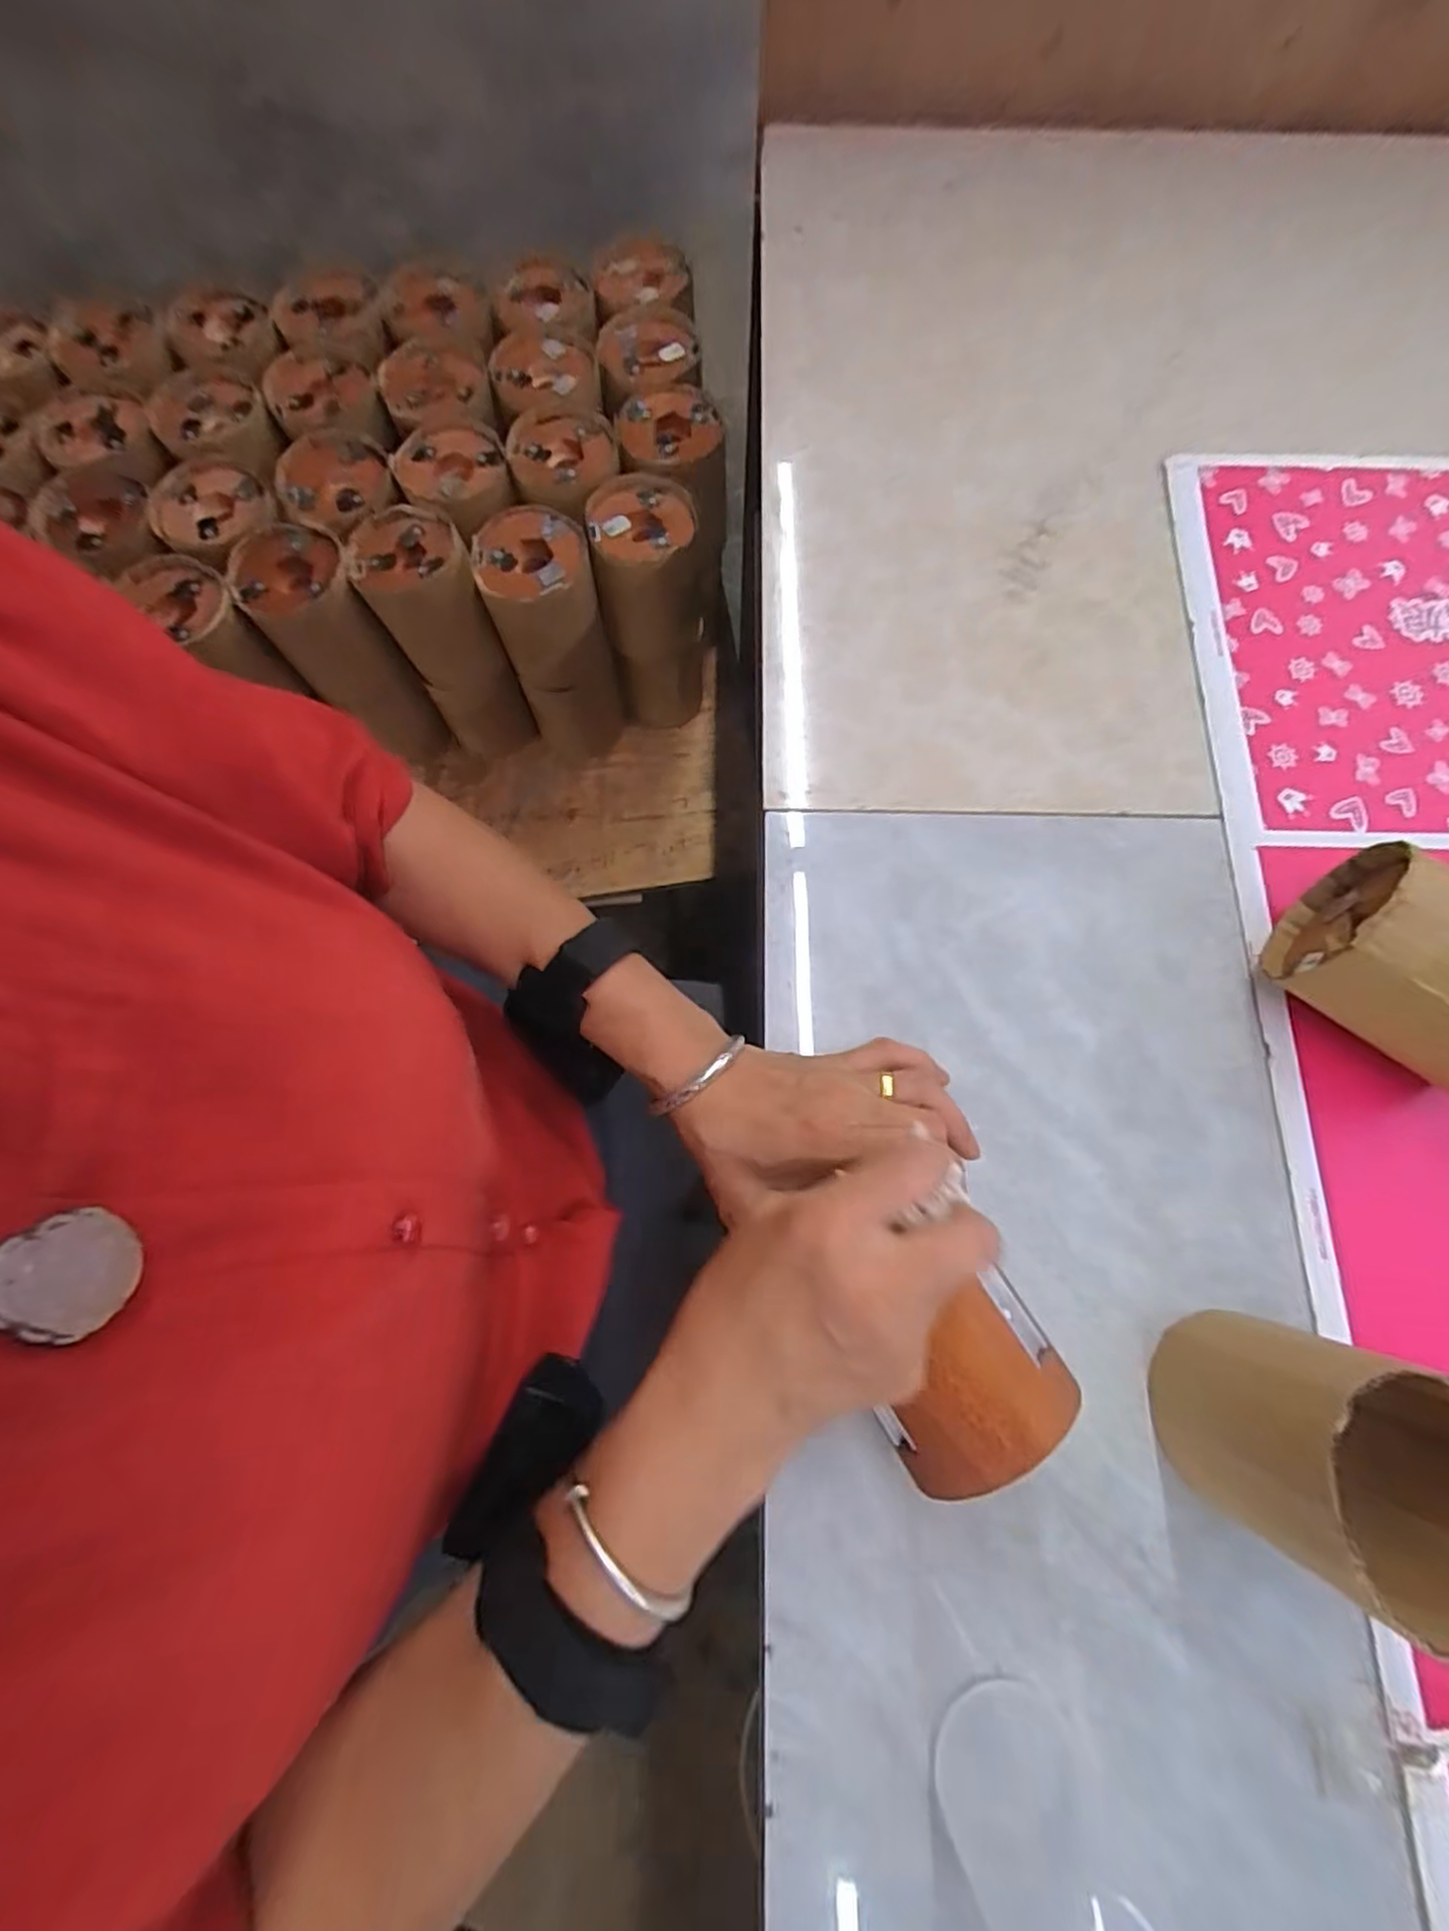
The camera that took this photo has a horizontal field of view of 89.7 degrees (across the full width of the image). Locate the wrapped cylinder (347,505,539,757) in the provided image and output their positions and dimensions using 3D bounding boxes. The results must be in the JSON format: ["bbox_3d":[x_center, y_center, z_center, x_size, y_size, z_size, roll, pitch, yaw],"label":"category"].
[{"bbox_3d":[-0.235,-0.269,0.639,0.078,0.220,0.096,-28,77,-8],"label":"wrapped cylinder"}]

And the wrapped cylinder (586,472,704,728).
[{"bbox_3d":[-0.061,-0.302,0.645,0.084,0.208,0.095,1,75,-1],"label":"wrapped cylinder"}]

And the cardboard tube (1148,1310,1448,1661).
[{"bbox_3d":[0.239,0.194,0.295,0.091,0.106,0.086,25,76,6],"label":"cardboard tube"}]

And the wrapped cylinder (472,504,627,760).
[{"bbox_3d":[-0.143,-0.271,0.635,0.083,0.215,0.087,-13,76,-4],"label":"wrapped cylinder"}]

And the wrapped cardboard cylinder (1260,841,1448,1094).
[{"bbox_3d":[0.351,0.006,0.360,0.114,0.089,0.085,37,78,9],"label":"wrapped cardboard cylinder"}]

